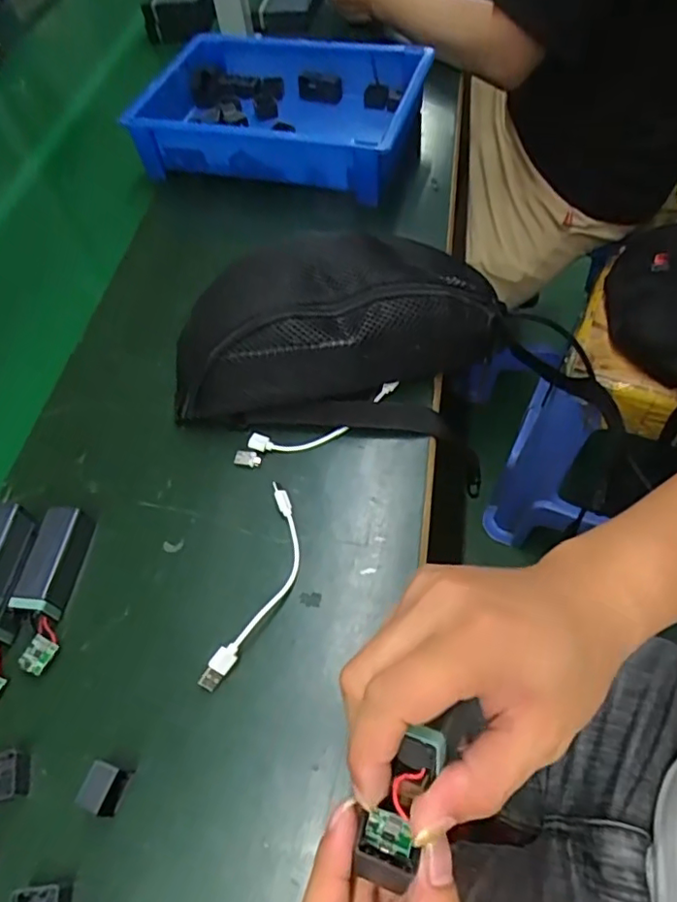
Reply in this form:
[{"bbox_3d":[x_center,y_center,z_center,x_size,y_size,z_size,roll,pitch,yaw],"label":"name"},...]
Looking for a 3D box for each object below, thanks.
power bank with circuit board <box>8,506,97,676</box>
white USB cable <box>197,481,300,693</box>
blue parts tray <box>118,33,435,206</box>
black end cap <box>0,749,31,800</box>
[{"bbox_3d":[-0.198,0.092,0.397,0.033,0.026,0.107,3,57,7],"label":"power bank with circuit board"},{"bbox_3d":[-0.051,0.091,0.392,0.033,0.013,0.143,12,58,13],"label":"white USB cable"},{"bbox_3d":[-0.063,-0.387,0.655,0.298,0.080,0.198,13,58,13],"label":"blue parts tray"},{"bbox_3d":[-0.199,0.191,0.340,0.028,0.014,0.025,-13,56,-4],"label":"black end cap"}]

